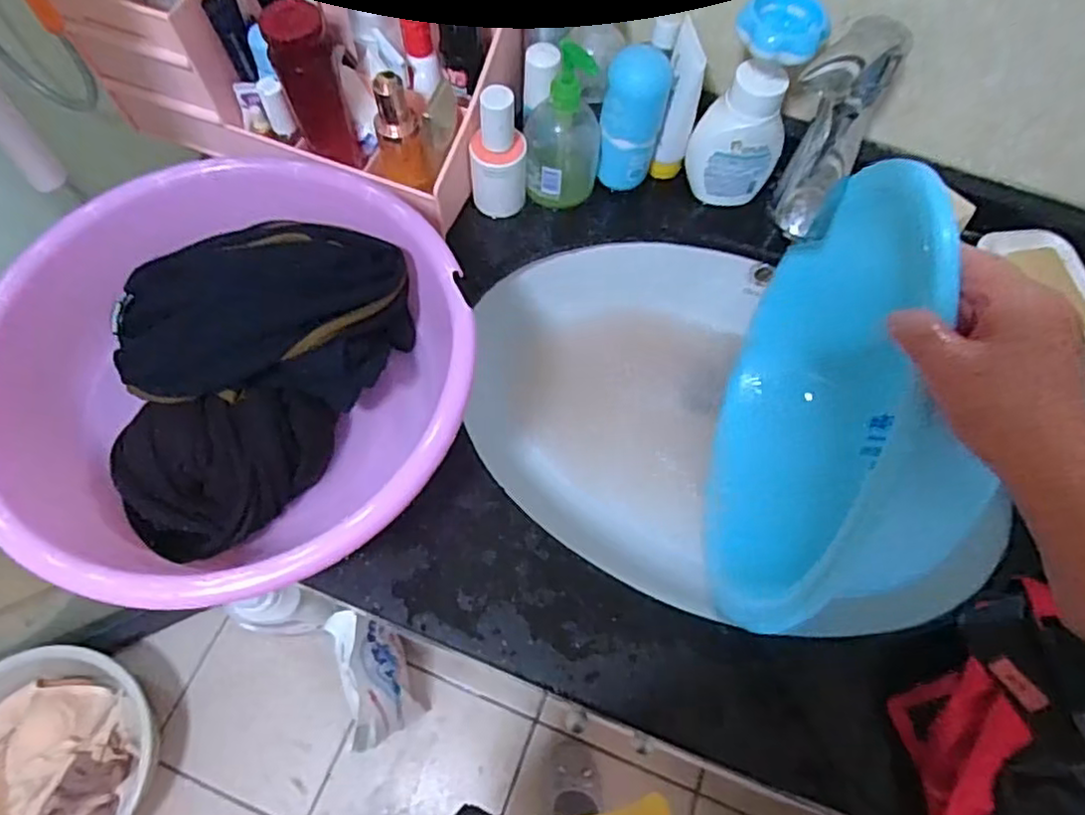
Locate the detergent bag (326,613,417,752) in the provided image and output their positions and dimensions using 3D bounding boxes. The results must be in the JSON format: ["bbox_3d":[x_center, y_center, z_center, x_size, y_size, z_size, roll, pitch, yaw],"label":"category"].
[{"bbox_3d":[-0.254,0.422,1.033,0.054,0.309,0.179,-18,68,-10],"label":"detergent bag"}]

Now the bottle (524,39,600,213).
[{"bbox_3d":[0.020,-0.251,0.594,0.069,0.123,0.077,4,66,-1],"label":"bottle"}]

